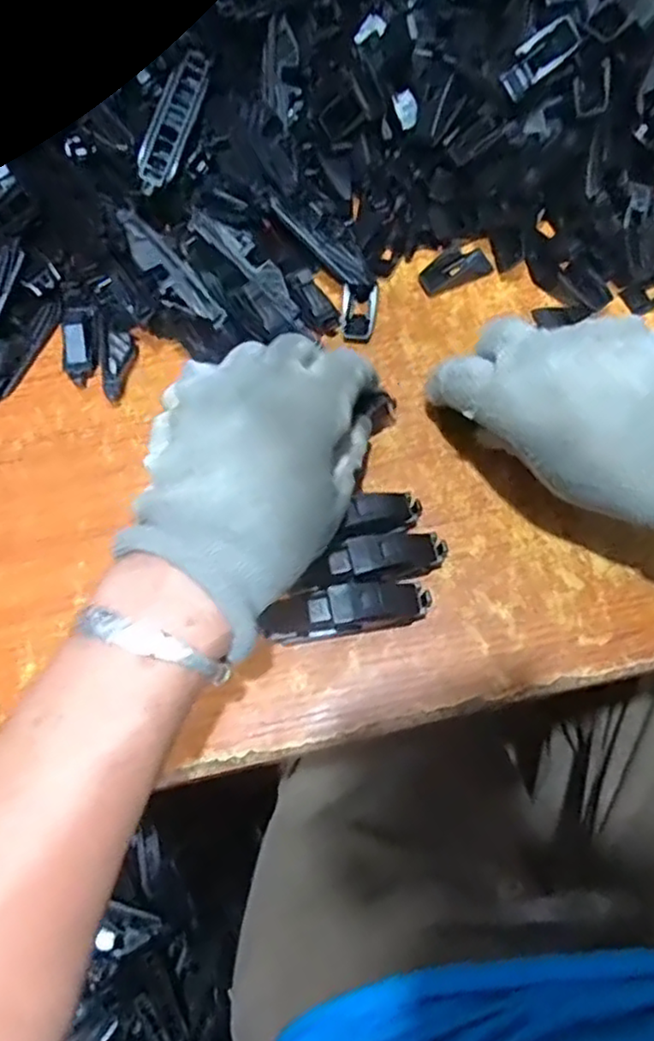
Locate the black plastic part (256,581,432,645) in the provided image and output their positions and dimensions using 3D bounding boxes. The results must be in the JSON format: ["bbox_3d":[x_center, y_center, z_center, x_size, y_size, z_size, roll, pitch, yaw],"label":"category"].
[{"bbox_3d":[0.010,0.041,0.317,0.076,0.020,0.020,-9,69,-1],"label":"black plastic part"}]

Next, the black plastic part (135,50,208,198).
[{"bbox_3d":[-0.085,-0.216,0.373,0.017,0.010,0.078,21,90,10],"label":"black plastic part"}]

